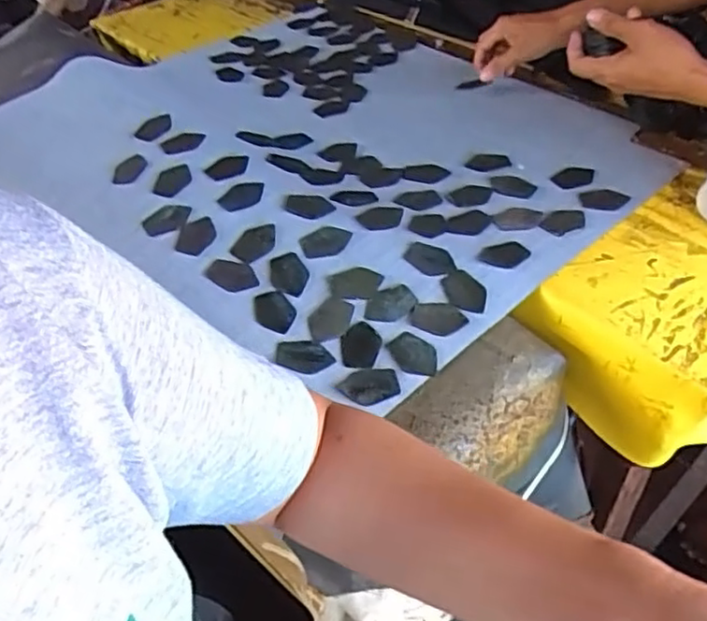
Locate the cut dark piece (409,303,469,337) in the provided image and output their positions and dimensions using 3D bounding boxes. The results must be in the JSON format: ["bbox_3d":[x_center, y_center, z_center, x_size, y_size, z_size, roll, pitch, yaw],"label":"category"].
[{"bbox_3d":[0.082,0.007,0.641,0.052,0.004,0.037,15,50,19],"label":"cut dark piece"}]

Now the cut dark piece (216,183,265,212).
[{"bbox_3d":[-0.125,-0.127,0.746,0.052,0.007,0.041,-18,47,-12],"label":"cut dark piece"}]

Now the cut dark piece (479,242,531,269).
[{"bbox_3d":[0.160,-0.058,0.692,0.054,0.004,0.037,-16,47,-10],"label":"cut dark piece"}]

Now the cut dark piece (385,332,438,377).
[{"bbox_3d":[0.057,0.042,0.620,0.036,0.006,0.053,-31,51,-22],"label":"cut dark piece"}]

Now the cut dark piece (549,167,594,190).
[{"bbox_3d":[0.263,-0.159,0.786,0.055,0.004,0.035,-23,49,-16],"label":"cut dark piece"}]

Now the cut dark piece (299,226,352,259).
[{"bbox_3d":[-0.028,-0.073,0.703,0.054,0.006,0.042,-23,49,-16],"label":"cut dark piece"}]

